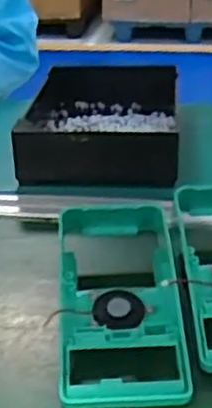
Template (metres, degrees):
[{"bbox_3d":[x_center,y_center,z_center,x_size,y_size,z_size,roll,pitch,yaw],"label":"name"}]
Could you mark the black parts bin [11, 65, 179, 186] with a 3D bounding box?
[{"bbox_3d":[-0.006,-0.093,0.800,0.158,0.053,0.252,1,26,3],"label":"black parts bin"}]

